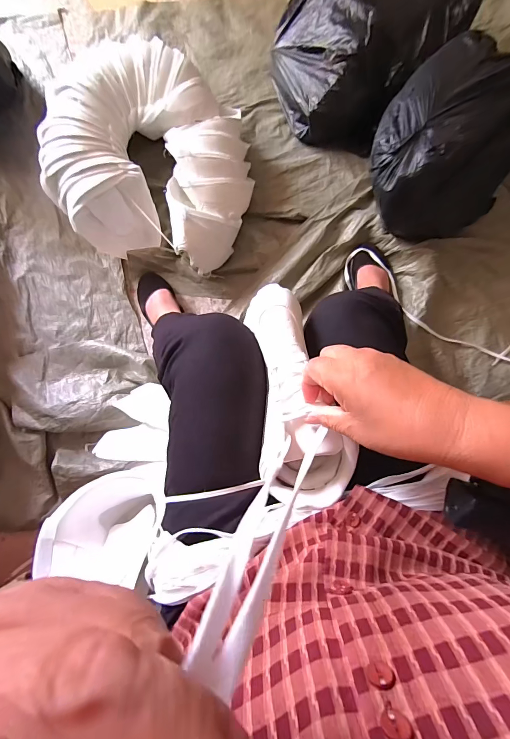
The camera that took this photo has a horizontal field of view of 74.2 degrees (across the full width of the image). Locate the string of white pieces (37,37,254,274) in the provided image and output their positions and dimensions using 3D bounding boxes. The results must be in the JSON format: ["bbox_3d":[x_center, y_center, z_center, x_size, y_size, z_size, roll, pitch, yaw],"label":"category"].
[{"bbox_3d":[-0.245,-0.498,0.794,0.478,0.135,0.451,0,84,0],"label":"string of white pieces"}]

